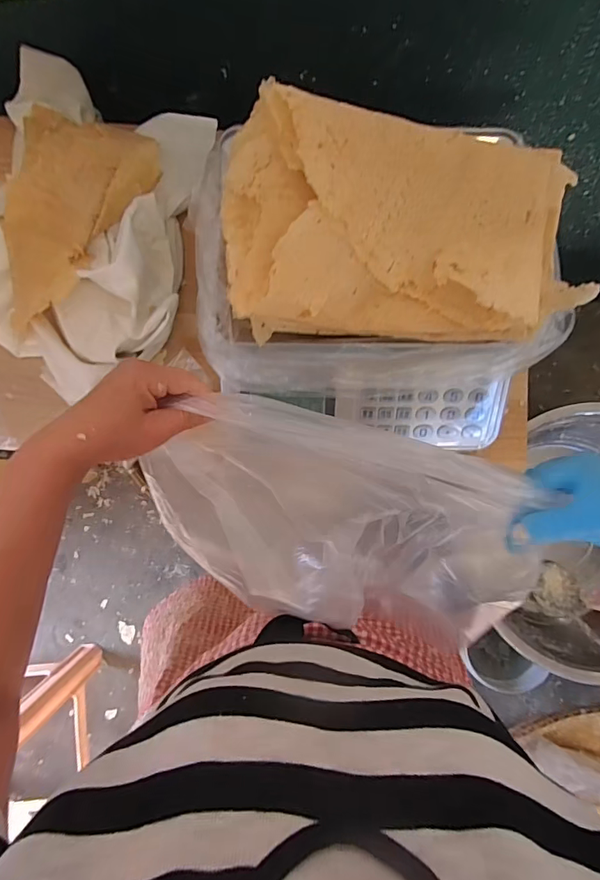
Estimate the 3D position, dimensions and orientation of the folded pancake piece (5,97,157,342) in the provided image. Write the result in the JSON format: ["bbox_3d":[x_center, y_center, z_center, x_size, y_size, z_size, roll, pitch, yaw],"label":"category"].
[{"bbox_3d":[-0.288,-0.260,0.528,0.172,0.047,0.269,17,86,1],"label":"folded pancake piece"}]

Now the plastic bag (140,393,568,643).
[{"bbox_3d":[0.028,0.066,0.386,0.310,0.090,0.169,18,96,0],"label":"plastic bag"}]

